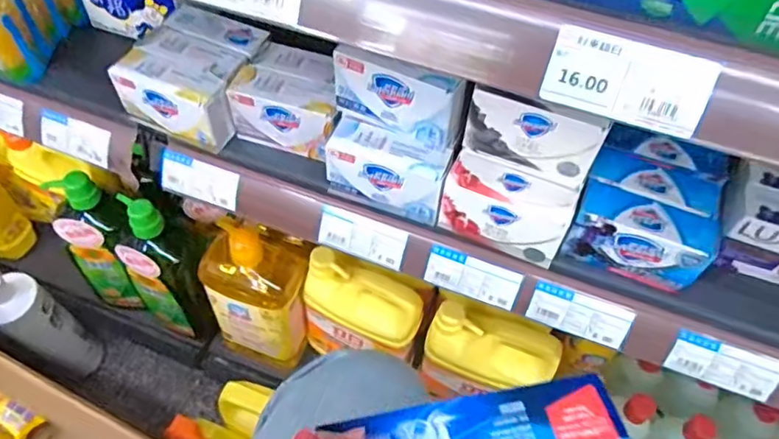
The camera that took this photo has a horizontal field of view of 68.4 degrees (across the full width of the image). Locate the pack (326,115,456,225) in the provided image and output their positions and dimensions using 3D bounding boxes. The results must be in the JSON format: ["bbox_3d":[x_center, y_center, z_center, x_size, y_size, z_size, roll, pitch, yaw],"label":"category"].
[{"bbox_3d":[0.000,-0.041,0.479,0.098,0.061,0.040,17,56,9],"label":"pack"}]

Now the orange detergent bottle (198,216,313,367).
[{"bbox_3d":[-0.169,0.088,0.736,0.127,0.227,0.109,16,56,8],"label":"orange detergent bottle"}]

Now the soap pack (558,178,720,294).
[{"bbox_3d":[0.194,0.012,0.448,0.097,0.062,0.043,19,56,10],"label":"soap pack"}]

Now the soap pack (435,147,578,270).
[{"bbox_3d":[0.093,-0.010,0.460,0.097,0.056,0.044,21,57,12],"label":"soap pack"}]

